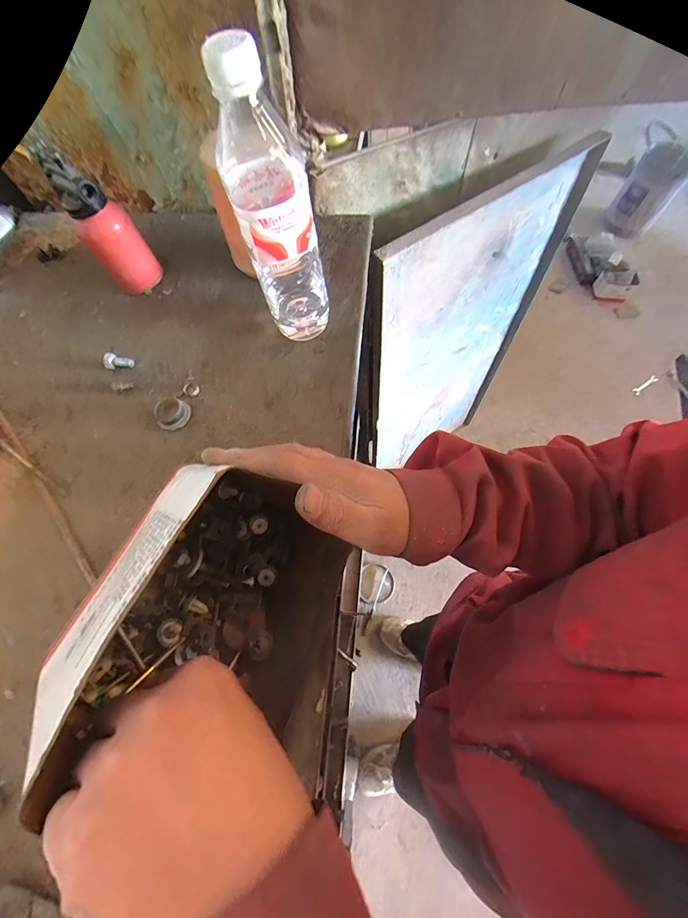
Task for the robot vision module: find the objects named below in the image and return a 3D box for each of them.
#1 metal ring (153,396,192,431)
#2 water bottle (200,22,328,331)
[{"bbox_3d":[-0.181,-0.051,0.381,0.034,0.014,0.041,-40,70,-13],"label":"metal ring"},{"bbox_3d":[-0.055,-0.202,0.319,0.063,0.229,0.066,-12,66,-2],"label":"water bottle"}]

